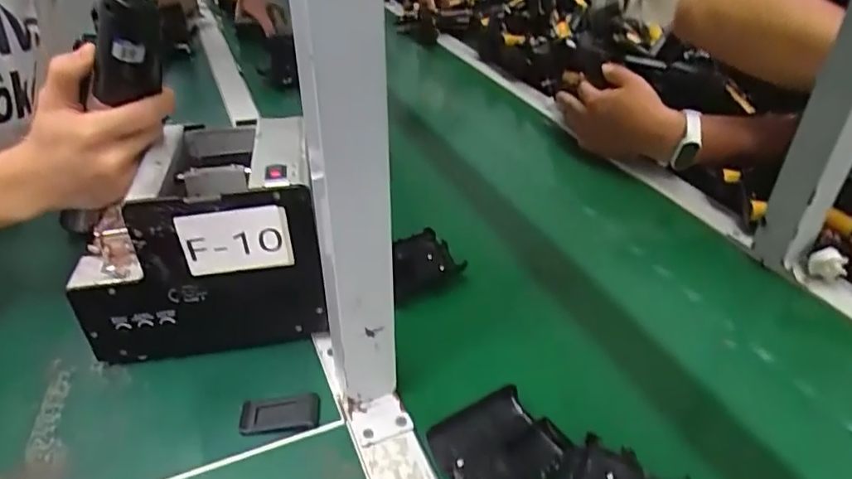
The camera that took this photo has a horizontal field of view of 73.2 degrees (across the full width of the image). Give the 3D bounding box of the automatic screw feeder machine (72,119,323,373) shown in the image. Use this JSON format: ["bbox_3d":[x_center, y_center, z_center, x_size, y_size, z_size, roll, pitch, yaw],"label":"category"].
[{"bbox_3d":[-0.179,-0.001,0.478,0.177,0.150,0.128,-5,36,-6],"label":"automatic screw feeder machine"}]

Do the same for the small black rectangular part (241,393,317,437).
[{"bbox_3d":[-0.108,0.130,0.423,0.056,0.006,0.034,-5,36,-6],"label":"small black rectangular part"}]

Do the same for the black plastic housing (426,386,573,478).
[{"bbox_3d":[0.053,0.144,0.386,0.079,0.022,0.074,-21,40,-25],"label":"black plastic housing"}]

